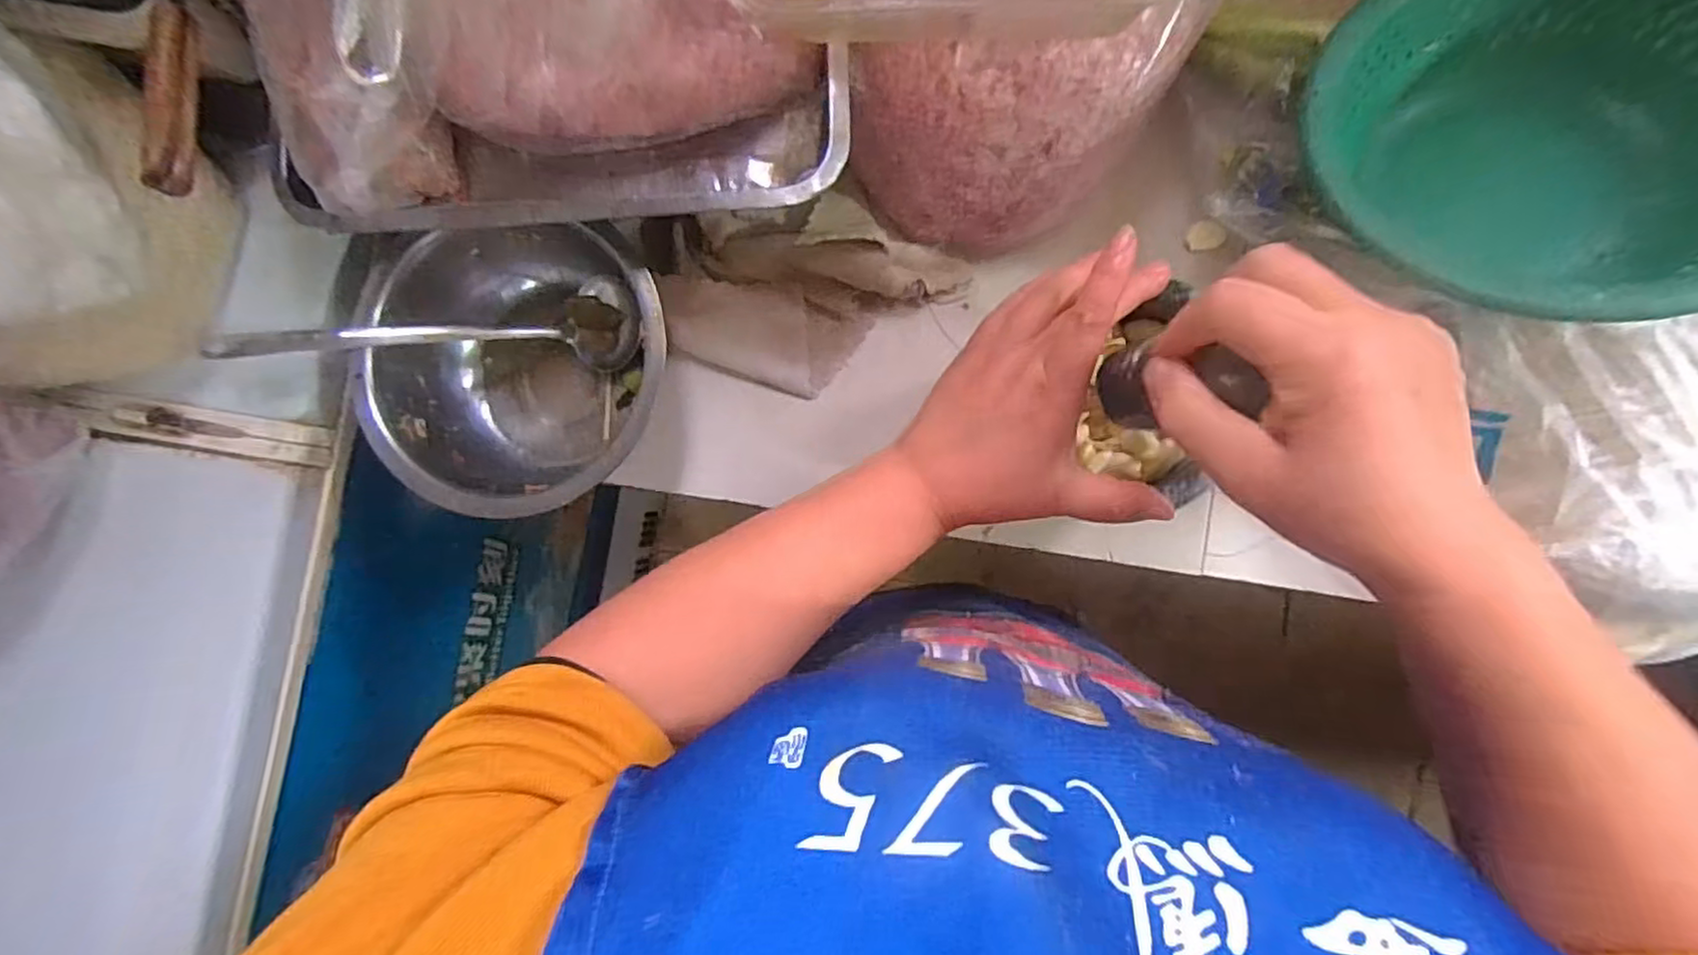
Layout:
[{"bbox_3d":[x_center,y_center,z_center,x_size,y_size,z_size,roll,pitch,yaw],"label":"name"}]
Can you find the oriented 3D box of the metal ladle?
[{"bbox_3d":[-0.301,-0.104,0.533,0.277,0.056,0.067,-6,86,-17],"label":"metal ladle"}]

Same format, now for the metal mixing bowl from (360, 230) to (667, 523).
[{"bbox_3d":[-0.237,-0.079,0.535,0.226,0.091,0.209,5,88,6],"label":"metal mixing bowl"}]

